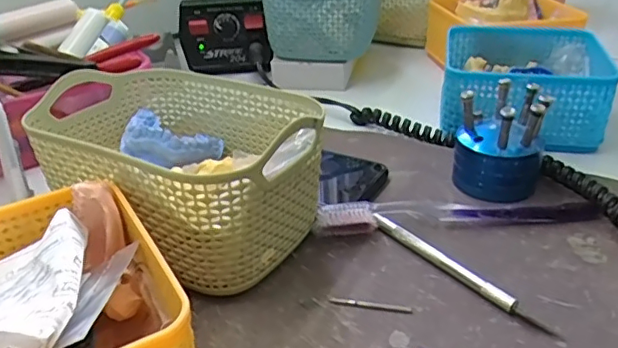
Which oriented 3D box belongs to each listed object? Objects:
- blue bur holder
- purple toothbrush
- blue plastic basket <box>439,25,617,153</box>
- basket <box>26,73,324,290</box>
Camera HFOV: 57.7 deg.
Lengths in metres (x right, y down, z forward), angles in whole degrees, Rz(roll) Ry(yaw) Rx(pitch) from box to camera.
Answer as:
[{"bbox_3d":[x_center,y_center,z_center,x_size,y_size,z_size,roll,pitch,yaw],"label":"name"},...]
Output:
[{"bbox_3d":[0.136,-0.025,0.397,0.058,0.068,0.062,12,33,22],"label":"blue bur holder"},{"bbox_3d":[0.095,0.025,0.364,0.181,0.015,0.021,-4,30,-3],"label":"purple toothbrush"},{"bbox_3d":[0.185,-0.080,0.492,0.130,0.061,0.139,6,31,13],"label":"blue plastic basket"},{"bbox_3d":[-0.079,-0.002,0.351,0.171,0.085,0.114,16,35,29],"label":"basket"}]

